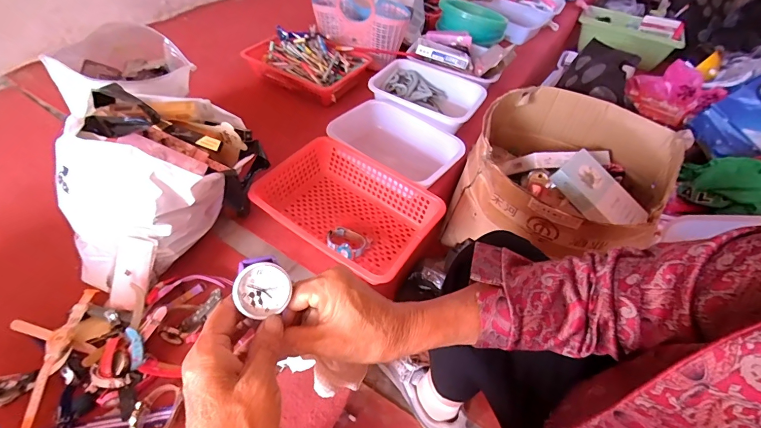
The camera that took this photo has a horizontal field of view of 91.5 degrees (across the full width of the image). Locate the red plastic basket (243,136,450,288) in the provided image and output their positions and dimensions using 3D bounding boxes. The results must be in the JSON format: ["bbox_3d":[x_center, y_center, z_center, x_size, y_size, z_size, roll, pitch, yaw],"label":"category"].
[{"bbox_3d":[-0.065,-0.004,0.743,0.320,0.086,0.240,27,51,18],"label":"red plastic basket"}]

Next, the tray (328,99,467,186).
[{"bbox_3d":[0.041,-0.157,0.907,0.296,0.098,0.205,27,51,19],"label":"tray"}]

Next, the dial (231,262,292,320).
[{"bbox_3d":[-0.085,0.055,0.268,0.038,0.004,0.038,3,82,-20],"label":"dial"}]

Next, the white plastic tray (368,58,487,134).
[{"bbox_3d":[0.126,-0.320,1.031,0.284,0.086,0.252,24,50,16],"label":"white plastic tray"}]

